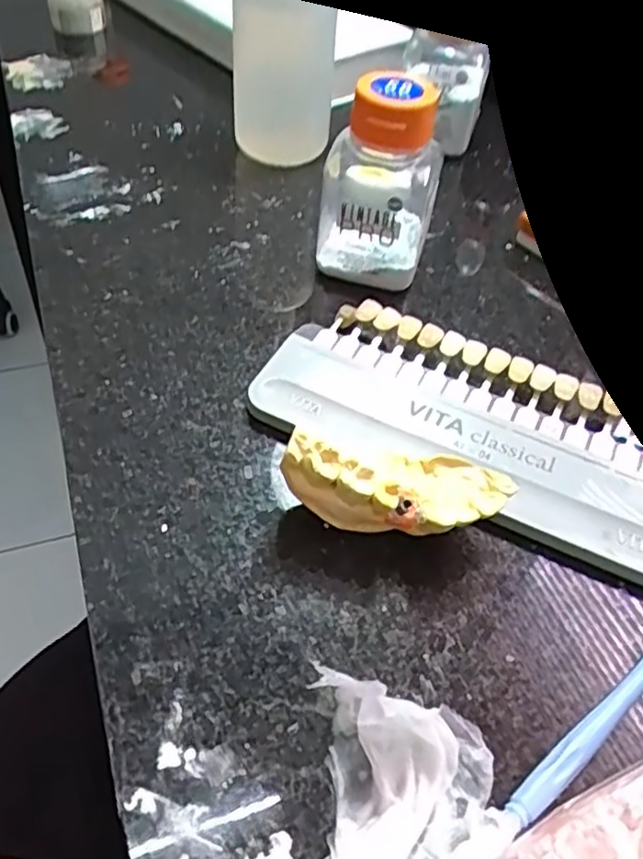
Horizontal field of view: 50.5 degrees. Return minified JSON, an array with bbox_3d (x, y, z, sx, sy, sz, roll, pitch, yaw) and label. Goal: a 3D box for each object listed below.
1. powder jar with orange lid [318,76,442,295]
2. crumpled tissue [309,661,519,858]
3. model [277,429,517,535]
[{"bbox_3d":[0.023,-0.097,0.262,0.042,0.075,0.042,3,49,-3],"label":"powder jar with orange lid"},{"bbox_3d":[0.018,0.079,0.148,0.044,0.015,0.054,3,49,-3],"label":"crumpled tissue"},{"bbox_3d":[0.021,0.016,0.192,0.061,0.025,0.024,11,49,4],"label":"model"}]

